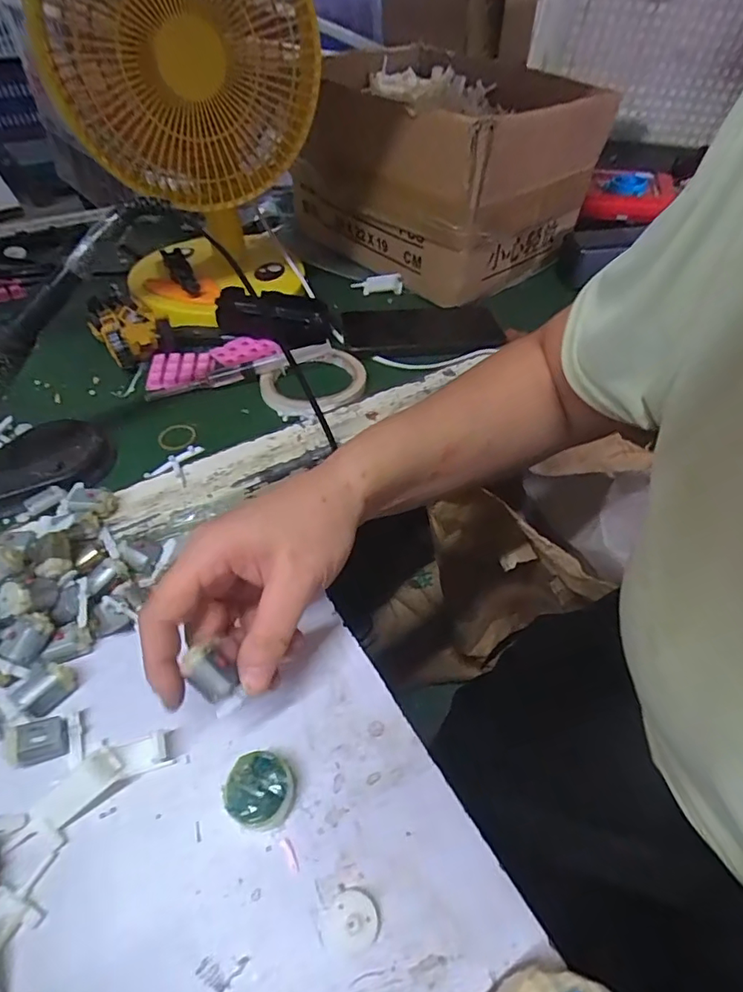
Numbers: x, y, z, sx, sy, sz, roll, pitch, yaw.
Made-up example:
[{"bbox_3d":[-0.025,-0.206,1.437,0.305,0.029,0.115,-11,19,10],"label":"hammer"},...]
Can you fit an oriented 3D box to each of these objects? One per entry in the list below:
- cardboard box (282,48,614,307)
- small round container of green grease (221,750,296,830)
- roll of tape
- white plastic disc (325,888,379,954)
[{"bbox_3d":[0.082,-0.398,0.638,0.279,0.162,0.305,-27,54,-24],"label":"cardboard box"},{"bbox_3d":[-0.057,0.148,0.270,0.033,0.018,0.034,1,48,-1],"label":"small round container of green grease"},{"bbox_3d":[-0.052,-0.112,0.498,0.102,0.012,0.102,1,48,-1],"label":"roll of tape"},{"bbox_3d":[-0.009,0.191,0.241,0.023,0.009,0.022,1,48,-1],"label":"white plastic disc"}]

